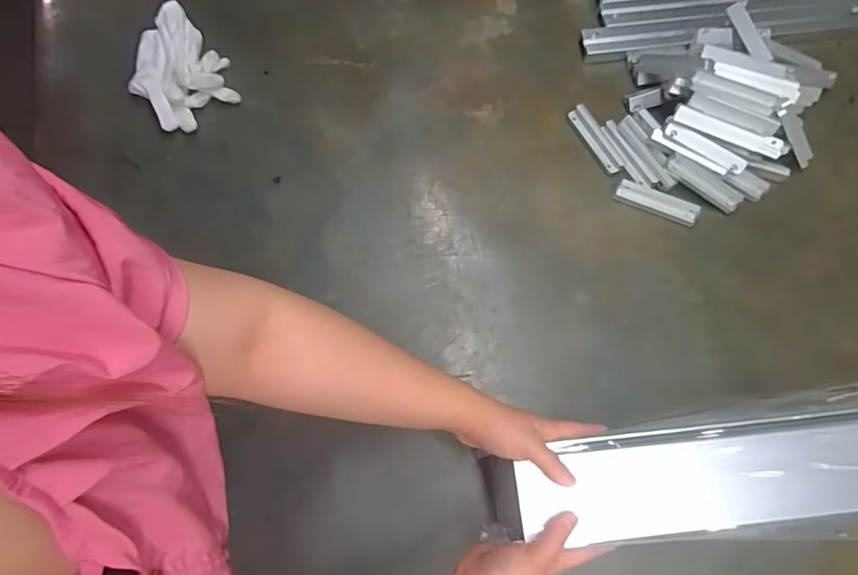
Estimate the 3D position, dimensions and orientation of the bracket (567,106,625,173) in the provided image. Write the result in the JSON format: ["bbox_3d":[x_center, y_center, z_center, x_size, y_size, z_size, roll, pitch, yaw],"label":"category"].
[{"bbox_3d":[0.215,-0.190,0.635,0.024,0.012,0.099,-27,73,-8],"label":"bracket"}]

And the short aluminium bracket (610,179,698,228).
[{"bbox_3d":[0.279,-0.104,0.607,0.098,0.005,0.027,22,101,8],"label":"short aluminium bracket"}]

